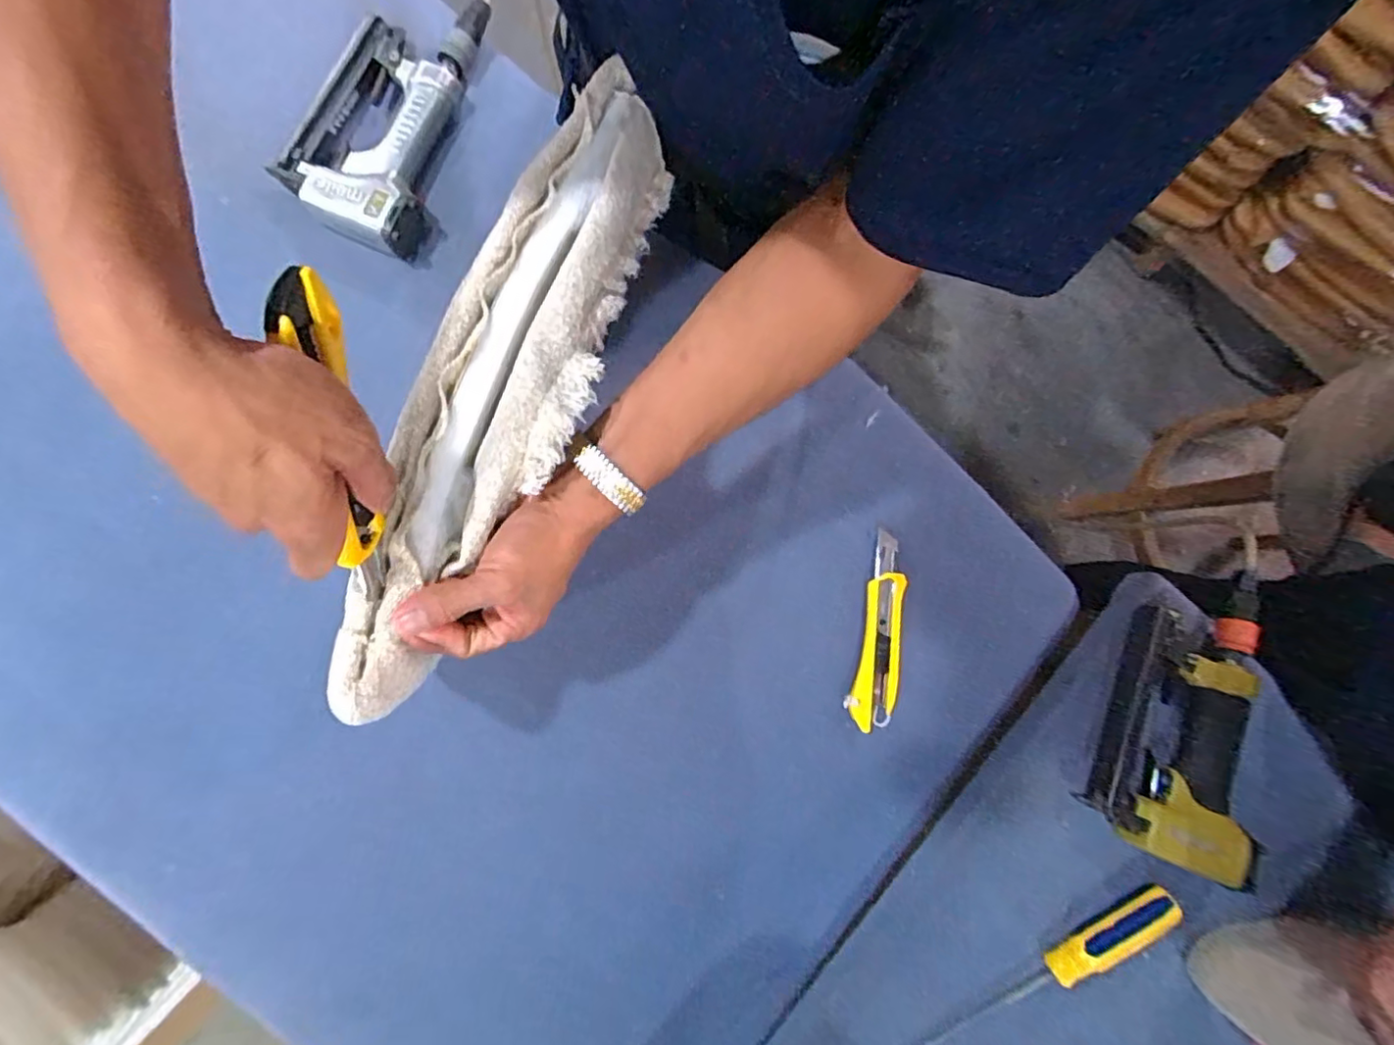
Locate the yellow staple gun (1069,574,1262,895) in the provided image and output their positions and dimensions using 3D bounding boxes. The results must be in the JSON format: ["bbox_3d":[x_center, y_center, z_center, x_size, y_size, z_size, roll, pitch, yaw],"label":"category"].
[{"bbox_3d":[0.422,0.155,0.509,0.125,0.055,0.252,24,79,3],"label":"yellow staple gun"}]

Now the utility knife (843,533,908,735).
[{"bbox_3d":[0.166,0.094,0.540,0.038,0.013,0.172,13,84,-3],"label":"utility knife"}]

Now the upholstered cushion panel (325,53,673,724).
[{"bbox_3d":[-0.111,-0.067,0.352,0.098,0.054,0.378,23,84,3],"label":"upholstered cushion panel"}]

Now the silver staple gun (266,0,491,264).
[{"bbox_3d":[-0.280,-0.364,0.545,0.114,0.042,0.238,15,84,-3],"label":"silver staple gun"}]

